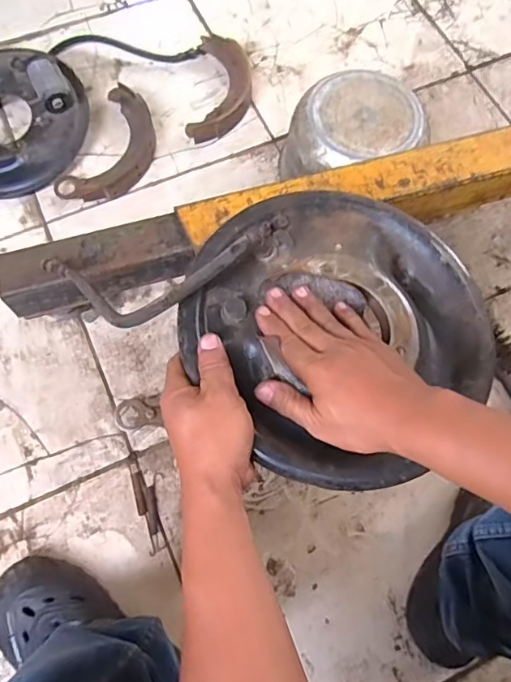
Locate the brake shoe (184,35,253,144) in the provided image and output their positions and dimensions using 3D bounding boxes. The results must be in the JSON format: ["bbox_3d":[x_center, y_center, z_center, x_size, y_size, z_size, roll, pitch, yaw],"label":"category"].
[{"bbox_3d":[-0.057,-0.437,0.939,0.099,0.031,0.210,7,71,1],"label":"brake shoe"}]

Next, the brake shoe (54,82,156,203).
[{"bbox_3d":[-0.233,-0.318,0.902,0.120,0.034,0.225,22,72,5],"label":"brake shoe"}]

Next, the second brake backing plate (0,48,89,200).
[{"bbox_3d":[-0.419,-0.369,0.891,0.247,0.092,0.257,1,71,-2],"label":"second brake backing plate"}]

